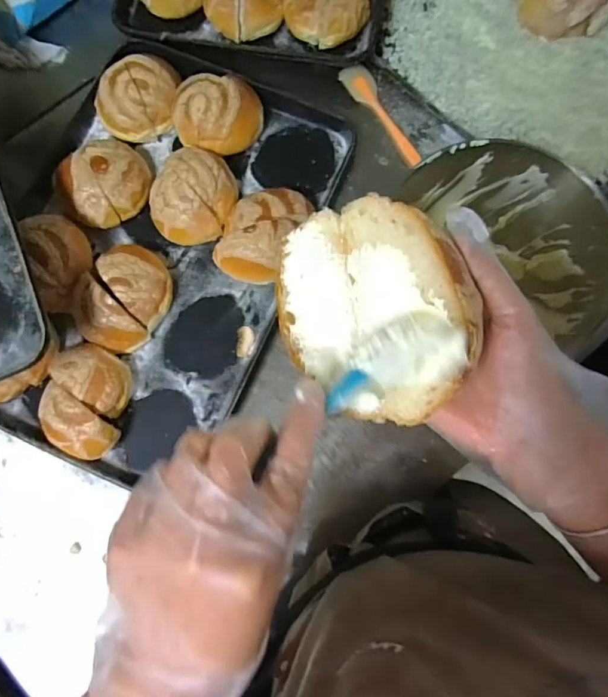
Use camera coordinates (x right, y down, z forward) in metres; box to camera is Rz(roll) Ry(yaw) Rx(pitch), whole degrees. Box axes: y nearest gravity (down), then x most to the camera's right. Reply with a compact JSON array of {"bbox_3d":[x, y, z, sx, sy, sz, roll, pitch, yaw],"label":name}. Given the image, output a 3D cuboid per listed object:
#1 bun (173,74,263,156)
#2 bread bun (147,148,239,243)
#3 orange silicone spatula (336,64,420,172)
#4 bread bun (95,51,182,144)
[{"bbox_3d":[-0.125,-0.342,0.673,0.130,0.063,0.110,2,80,2],"label":"bun"},{"bbox_3d":[-0.157,-0.218,0.653,0.112,0.064,0.135,25,82,5],"label":"bread bun"},{"bbox_3d":[0.121,-0.356,0.698,0.041,0.012,0.181,-35,81,-5],"label":"orange silicone spatula"},{"bbox_3d":[-0.242,-0.372,0.677,0.131,0.055,0.097,-28,81,-4],"label":"bread bun"}]

